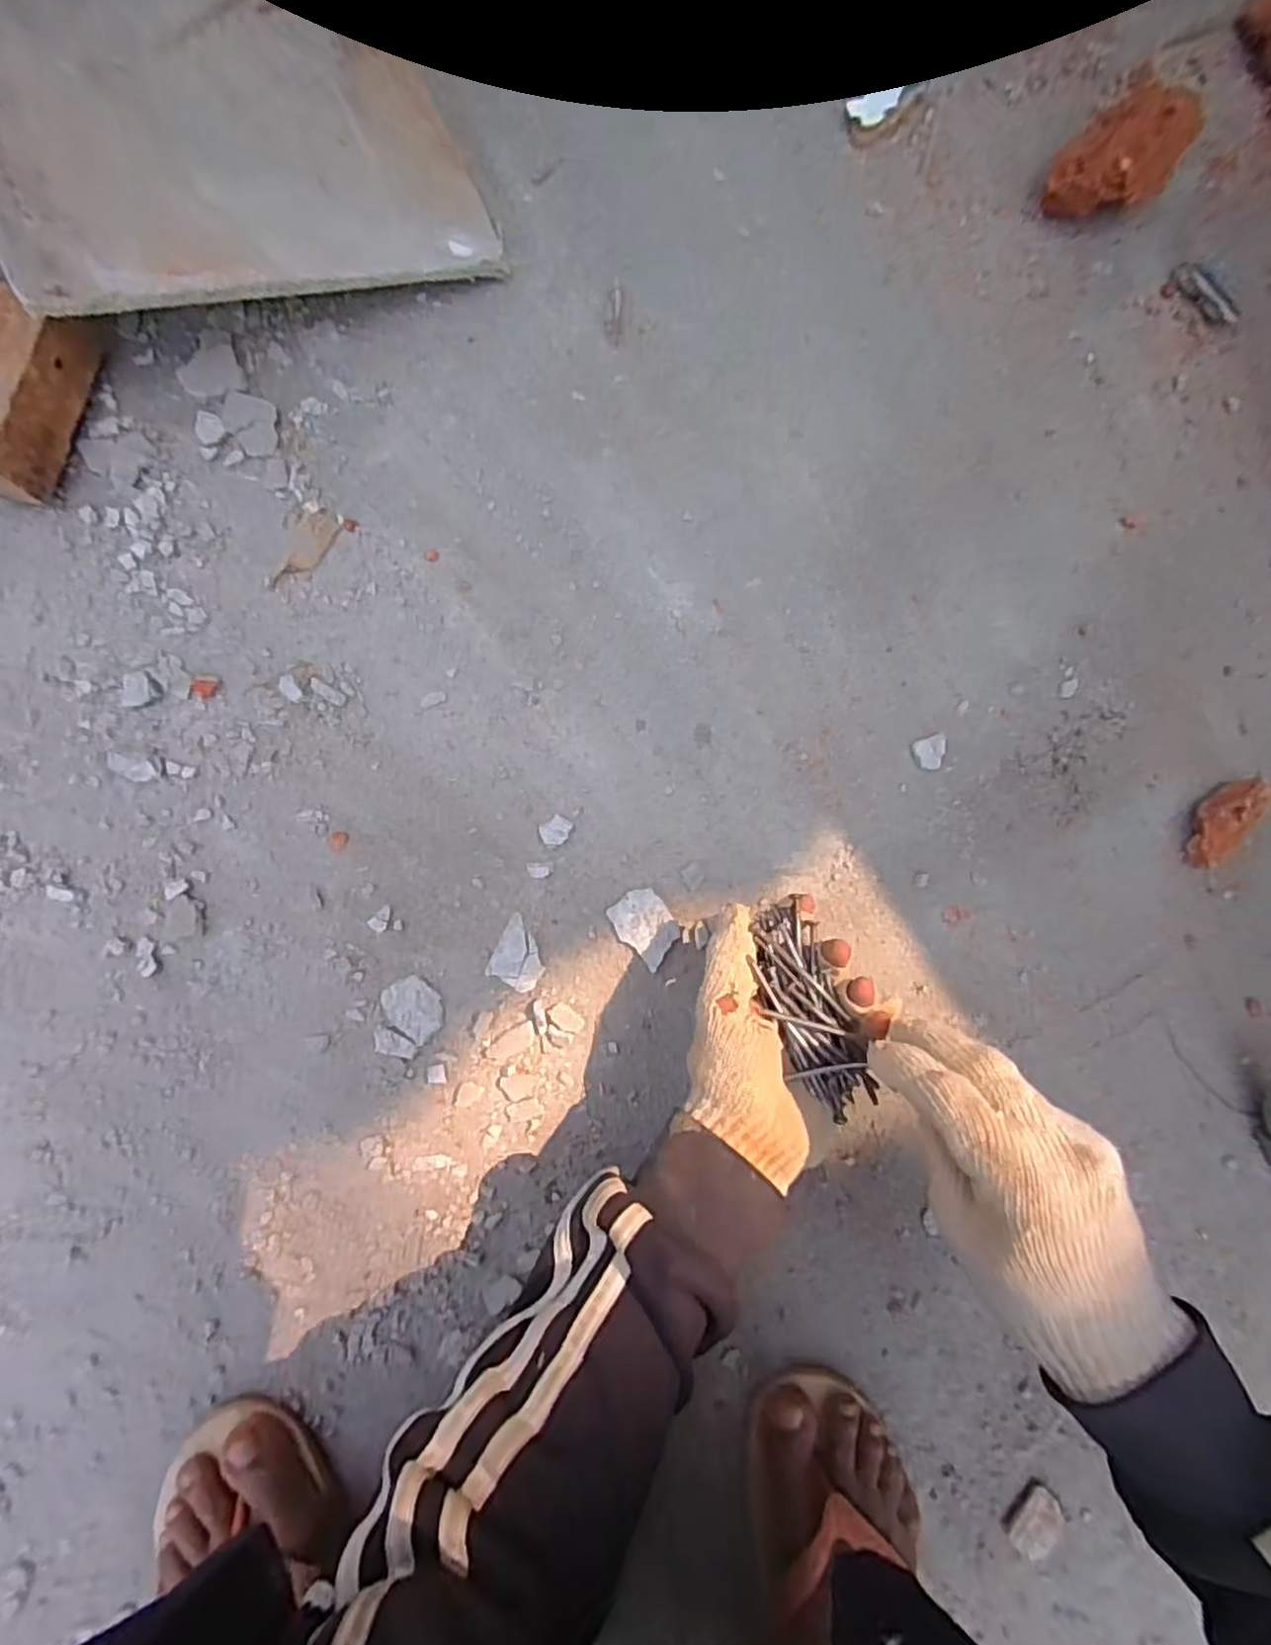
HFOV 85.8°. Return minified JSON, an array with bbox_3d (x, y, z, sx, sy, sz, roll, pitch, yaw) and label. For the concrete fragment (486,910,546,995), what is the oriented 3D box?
[{"bbox_3d":[-0.070,0.082,0.424,0.032,0.004,0.039,27,85,-3],"label":"concrete fragment"}]

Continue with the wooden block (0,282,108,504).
[{"bbox_3d":[-0.355,-0.241,0.391,0.060,0.046,0.115,14,86,-5],"label":"wooden block"}]

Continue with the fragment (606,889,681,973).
[{"bbox_3d":[0.007,0.064,0.431,0.034,0.011,0.045,-44,91,-5],"label":"fragment"}]

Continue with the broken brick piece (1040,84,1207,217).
[{"bbox_3d":[0.304,-0.417,0.432,0.066,0.066,0.063,37,87,-1],"label":"broken brick piece"}]

